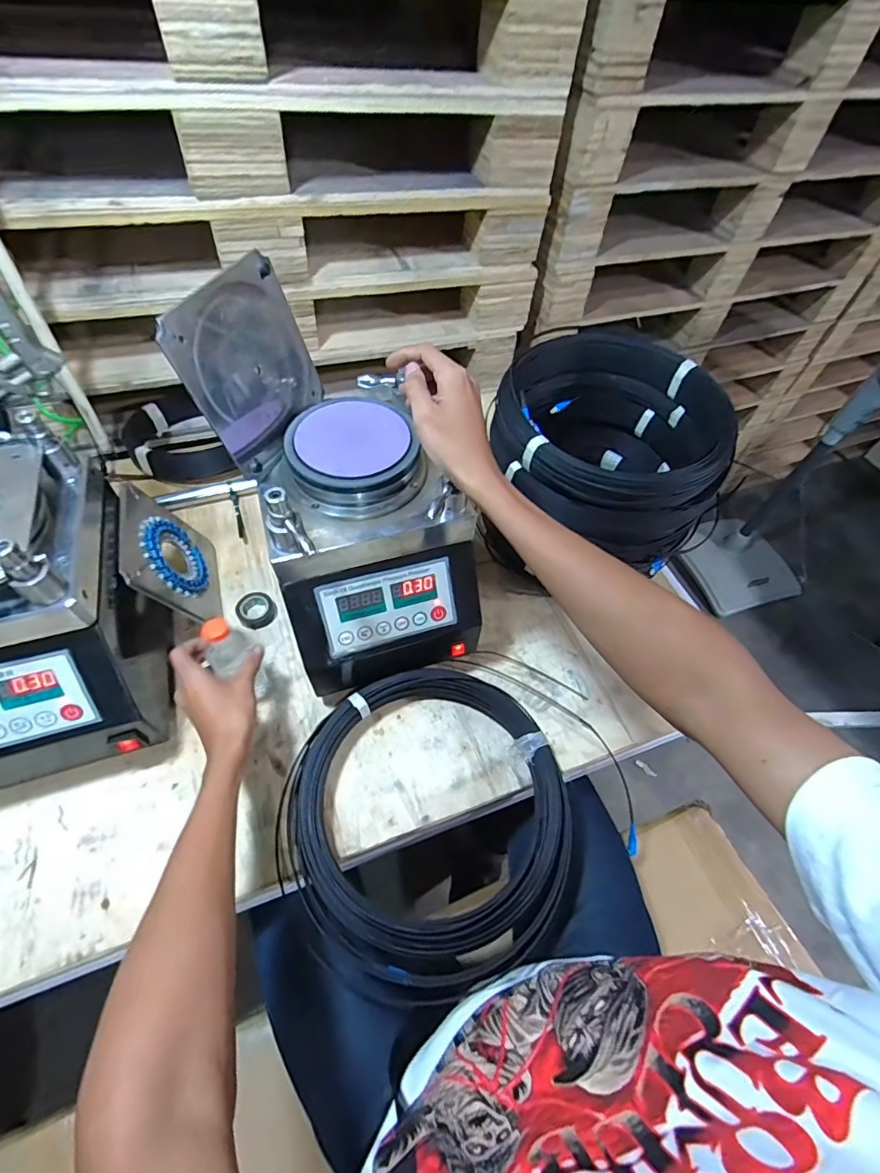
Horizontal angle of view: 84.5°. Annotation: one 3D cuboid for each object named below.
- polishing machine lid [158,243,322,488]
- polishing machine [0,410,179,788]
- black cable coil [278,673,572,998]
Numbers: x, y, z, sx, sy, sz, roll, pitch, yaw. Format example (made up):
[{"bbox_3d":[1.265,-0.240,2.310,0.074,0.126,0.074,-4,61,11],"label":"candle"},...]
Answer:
[{"bbox_3d":[-0.192,-0.226,0.506,0.011,0.170,0.164,11,56,22],"label":"polishing machine lid"},{"bbox_3d":[-0.457,0.039,0.518,0.221,0.292,0.294,-11,58,-11],"label":"polishing machine"},{"bbox_3d":[-0.010,0.270,0.565,0.328,0.079,0.327,2,57,-3],"label":"black cable coil"}]

